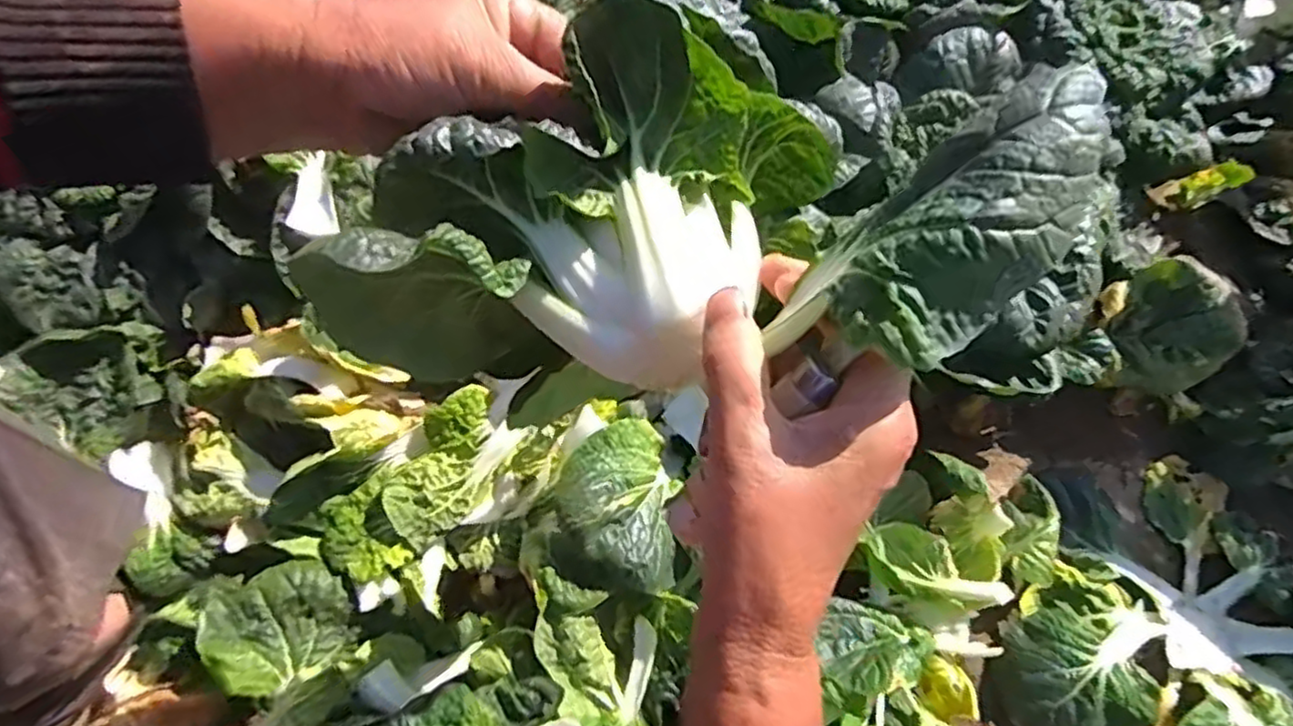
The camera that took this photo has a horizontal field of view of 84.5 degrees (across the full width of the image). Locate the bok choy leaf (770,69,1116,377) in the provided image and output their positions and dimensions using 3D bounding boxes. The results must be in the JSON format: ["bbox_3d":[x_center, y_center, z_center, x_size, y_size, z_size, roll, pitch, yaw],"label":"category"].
[{"bbox_3d":[0.094,-0.036,0.219,0.116,0.026,0.049,-43,77,13],"label":"bok choy leaf"}]

